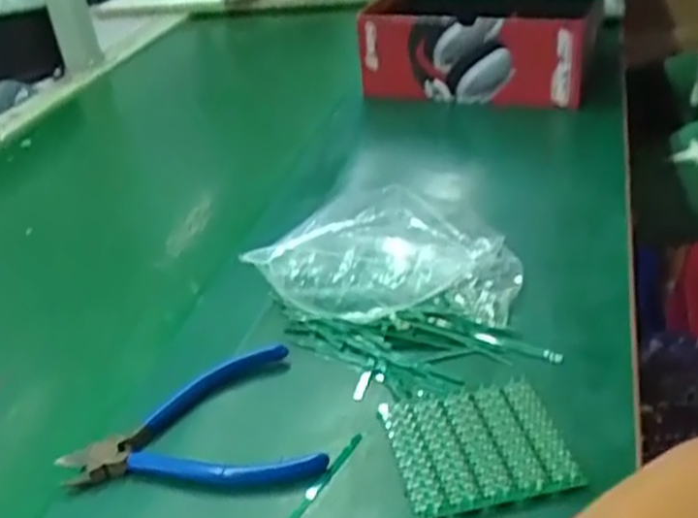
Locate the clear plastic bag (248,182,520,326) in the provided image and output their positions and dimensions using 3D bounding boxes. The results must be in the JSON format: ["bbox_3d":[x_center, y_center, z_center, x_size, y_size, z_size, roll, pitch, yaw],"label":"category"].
[{"bbox_3d":[0.026,-0.001,0.525,0.170,0.057,0.097,4,33,19],"label":"clear plastic bag"}]

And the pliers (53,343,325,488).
[{"bbox_3d":[-0.089,0.093,0.442,0.136,0.017,0.105,-11,31,-5],"label":"pliers"}]

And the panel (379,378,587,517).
[{"bbox_3d":[0.067,0.097,0.413,0.085,0.005,0.082,-11,31,-6],"label":"panel"}]

